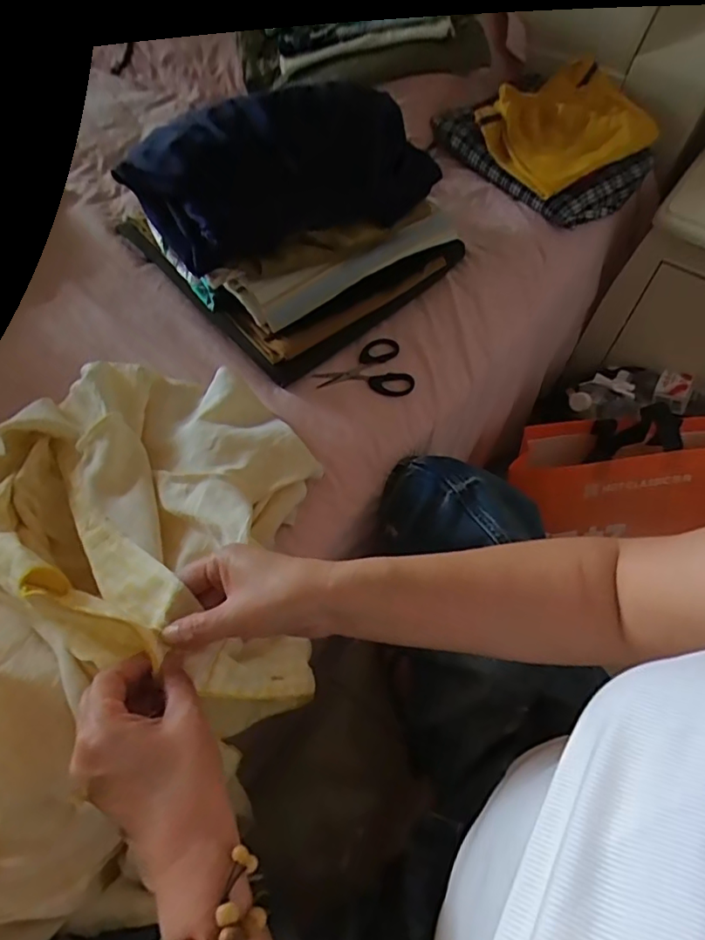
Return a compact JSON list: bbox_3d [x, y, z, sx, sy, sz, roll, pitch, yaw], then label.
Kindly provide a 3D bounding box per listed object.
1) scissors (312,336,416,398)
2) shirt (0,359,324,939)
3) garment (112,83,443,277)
[{"bbox_3d":[0.009,-0.104,0.583,0.101,0.015,0.071,-15,58,-14],"label":"scissors"},{"bbox_3d":[-0.153,0.093,0.412,0.237,0.115,0.402,-3,56,-6],"label":"shirt"},{"bbox_3d":[-0.063,-0.290,0.528,0.256,0.087,0.146,-38,66,-26],"label":"garment"}]

